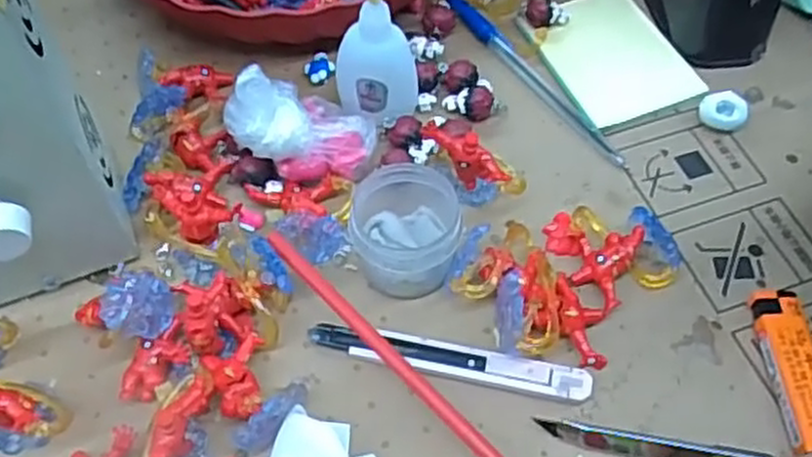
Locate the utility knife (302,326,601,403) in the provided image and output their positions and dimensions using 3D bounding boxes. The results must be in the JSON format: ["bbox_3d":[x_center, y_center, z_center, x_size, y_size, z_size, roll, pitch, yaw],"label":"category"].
[{"bbox_3d":[0.020,0.064,0.367,0.132,0.013,0.017,10,58,6],"label":"utility knife"}]

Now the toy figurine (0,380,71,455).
[{"bbox_3d":[-0.173,0.079,0.337,0.050,0.049,0.026,16,59,10],"label":"toy figurine"}]

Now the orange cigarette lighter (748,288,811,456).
[{"bbox_3d":[0.180,0.065,0.362,0.022,0.017,0.077,-2,57,-2],"label":"orange cigarette lighter"}]

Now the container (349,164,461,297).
[{"bbox_3d":[0.000,-0.002,0.390,0.052,0.038,0.061,3,57,2],"label":"container"}]

